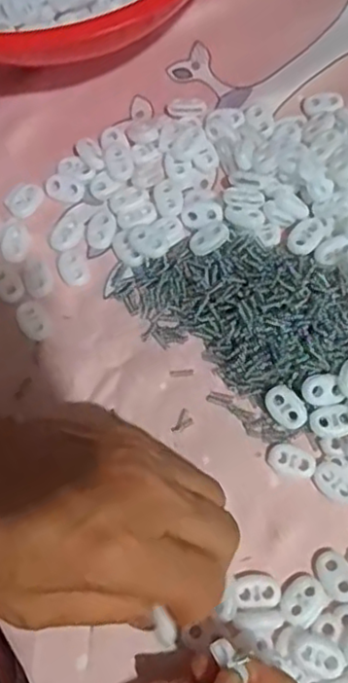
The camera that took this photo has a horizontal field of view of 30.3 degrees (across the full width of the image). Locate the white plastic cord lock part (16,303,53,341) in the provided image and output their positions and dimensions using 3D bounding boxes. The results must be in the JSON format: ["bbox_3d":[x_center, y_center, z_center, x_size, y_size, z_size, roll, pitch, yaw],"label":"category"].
[{"bbox_3d":[-0.074,-0.011,0.337,0.015,0.004,0.021,-28,73,-7],"label":"white plastic cord lock part"}]

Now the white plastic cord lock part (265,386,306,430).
[{"bbox_3d":[0.054,0.032,0.312,0.015,0.004,0.022,-31,86,8],"label":"white plastic cord lock part"}]

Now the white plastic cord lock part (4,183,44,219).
[{"bbox_3d":[-0.083,-0.079,0.358,0.021,0.007,0.016,-38,74,-10],"label":"white plastic cord lock part"}]

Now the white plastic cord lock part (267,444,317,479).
[{"bbox_3d":[0.057,0.057,0.310,0.023,0.004,0.013,19,73,8],"label":"white plastic cord lock part"}]

